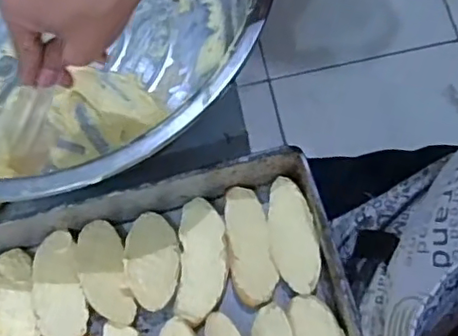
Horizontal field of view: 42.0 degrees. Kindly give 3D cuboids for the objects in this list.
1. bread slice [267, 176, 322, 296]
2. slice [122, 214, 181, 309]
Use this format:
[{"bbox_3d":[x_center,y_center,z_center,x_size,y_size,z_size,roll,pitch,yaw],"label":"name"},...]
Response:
[{"bbox_3d":[0.053,0.056,0.495,0.039,0.011,0.094,-19,72,23],"label":"bread slice"},{"bbox_3d":[-0.063,0.074,0.488,0.044,0.010,0.078,0,72,3],"label":"slice"}]

